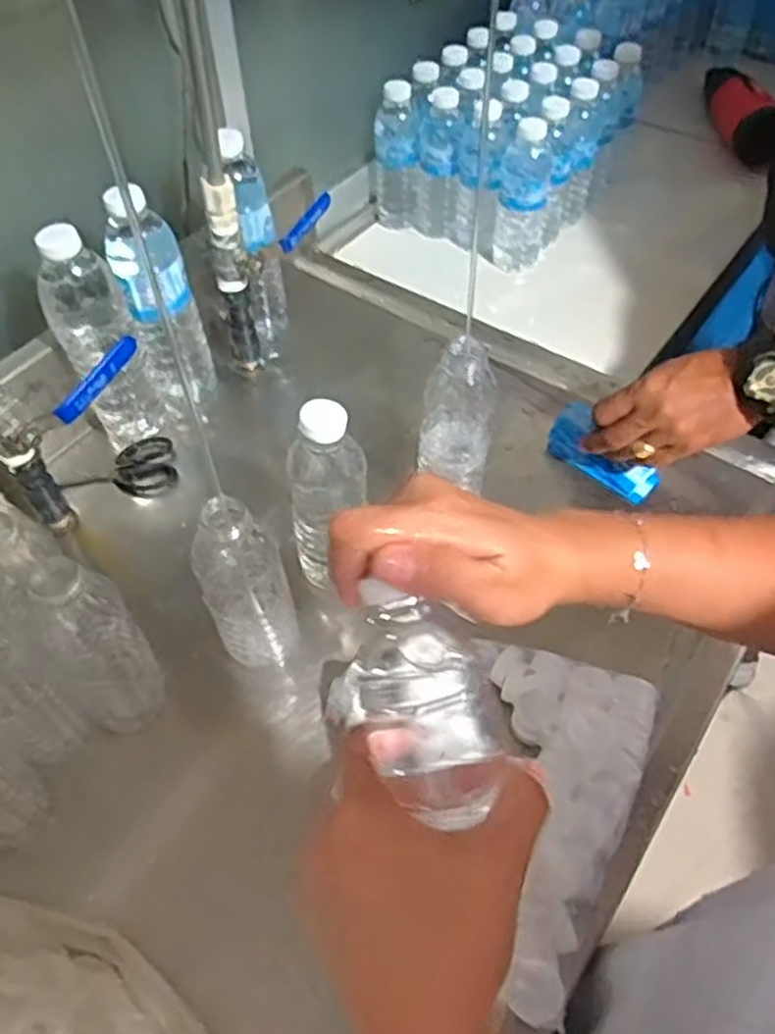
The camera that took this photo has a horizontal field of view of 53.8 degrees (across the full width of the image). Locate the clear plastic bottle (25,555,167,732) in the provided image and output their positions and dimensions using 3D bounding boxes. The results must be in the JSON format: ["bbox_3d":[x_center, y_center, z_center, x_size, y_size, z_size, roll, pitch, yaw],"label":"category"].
[{"bbox_3d":[-0.198,0.083,0.509,0.055,0.170,0.055,0,53,0],"label":"clear plastic bottle"}]

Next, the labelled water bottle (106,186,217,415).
[{"bbox_3d":[-0.201,-0.187,0.686,0.061,0.202,0.050,-17,54,-12],"label":"labelled water bottle"}]

